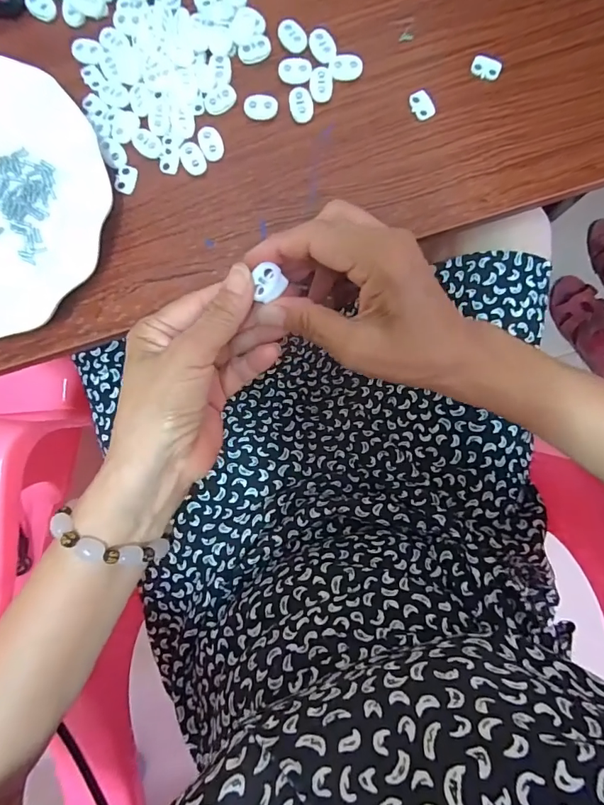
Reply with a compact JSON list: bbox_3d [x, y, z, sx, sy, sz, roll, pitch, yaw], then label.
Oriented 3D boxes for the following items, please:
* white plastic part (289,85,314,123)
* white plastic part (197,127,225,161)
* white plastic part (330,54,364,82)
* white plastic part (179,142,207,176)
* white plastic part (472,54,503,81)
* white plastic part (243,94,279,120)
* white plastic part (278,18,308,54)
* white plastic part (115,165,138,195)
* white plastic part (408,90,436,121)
[{"bbox_3d":[-0.001,-0.205,0.298,0.015,0.004,0.024,-13,90,2],"label":"white plastic part"},{"bbox_3d":[-0.062,-0.179,0.301,0.016,0.005,0.020,-19,90,2],"label":"white plastic part"},{"bbox_3d":[0.030,-0.229,0.297,0.021,0.005,0.016,-7,91,2],"label":"white plastic part"},{"bbox_3d":[-0.076,-0.169,0.302,0.016,0.004,0.023,-31,90,2],"label":"white plastic part"},{"bbox_3d":[0.125,-0.227,0.295,0.020,0.004,0.013,21,91,1],"label":"white plastic part"},{"bbox_3d":[-0.028,-0.203,0.300,0.023,0.004,0.015,2,91,2],"label":"white plastic part"},{"bbox_3d":[-0.006,-0.252,0.300,0.017,0.004,0.022,-45,89,2],"label":"white plastic part"},{"bbox_3d":[-0.122,-0.155,0.304,0.012,0.004,0.019,17,91,1],"label":"white plastic part"},{"bbox_3d":[0.082,-0.203,0.297,0.015,0.004,0.020,-26,90,2],"label":"white plastic part"}]

